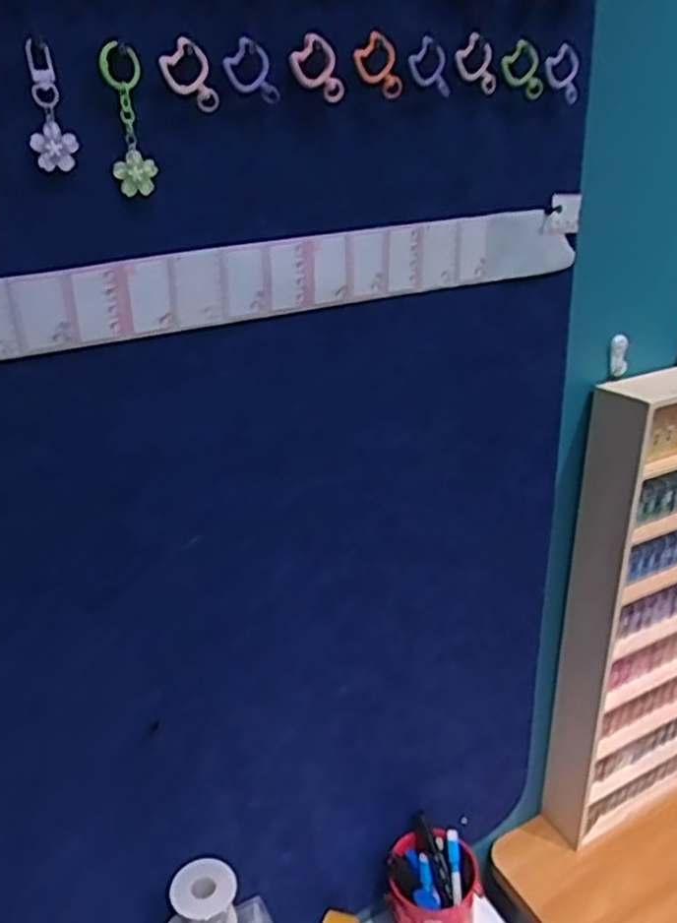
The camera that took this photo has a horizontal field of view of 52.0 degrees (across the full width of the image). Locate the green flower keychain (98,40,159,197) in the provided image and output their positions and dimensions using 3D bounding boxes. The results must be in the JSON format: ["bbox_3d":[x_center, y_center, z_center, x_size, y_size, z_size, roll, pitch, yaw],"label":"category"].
[{"bbox_3d":[-0.119,-0.193,0.394,0.023,0.076,0.004,-8,24,-15],"label":"green flower keychain"}]

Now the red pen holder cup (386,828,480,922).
[{"bbox_3d":[0.101,0.477,0.749,0.093,0.119,0.082,6,25,17],"label":"red pen holder cup"}]

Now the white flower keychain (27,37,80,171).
[{"bbox_3d":[-0.156,-0.191,0.374,0.023,0.060,0.004,-10,25,-18],"label":"white flower keychain"}]

